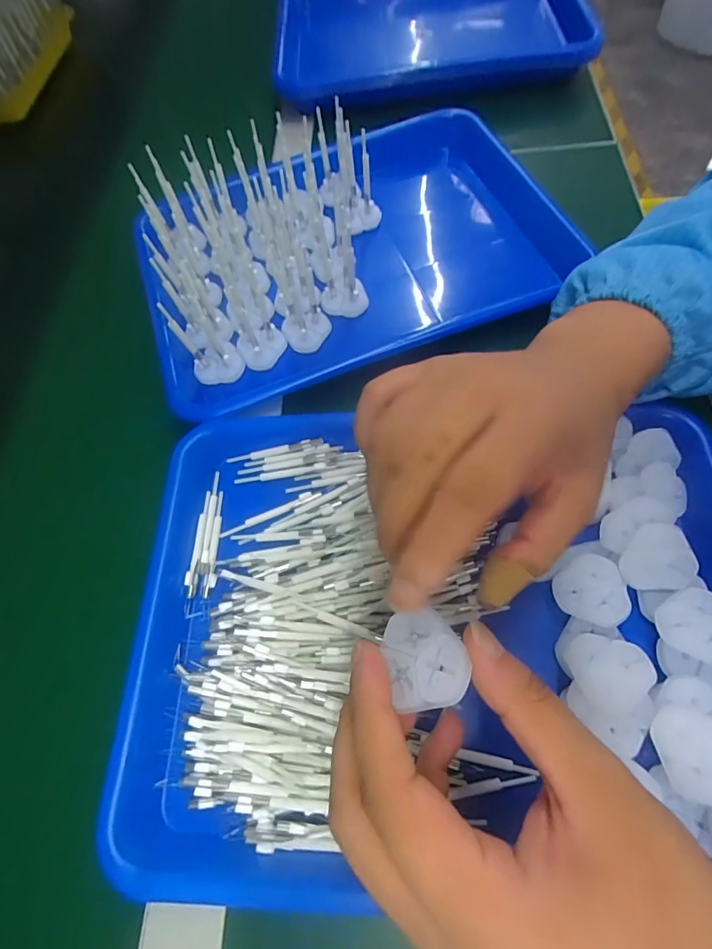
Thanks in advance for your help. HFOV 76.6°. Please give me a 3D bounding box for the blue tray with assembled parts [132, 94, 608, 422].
[{"bbox_3d":[-0.008,-0.204,0.374,0.343,0.081,0.255,-22,65,-4],"label":"blue tray with assembled parts"}]

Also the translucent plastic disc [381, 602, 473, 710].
[{"bbox_3d":[0.025,0.068,0.169,0.028,0.004,0.035,-30,50,11],"label":"translucent plastic disc"}]

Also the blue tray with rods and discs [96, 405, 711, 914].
[{"bbox_3d":[0.047,0.075,0.247,0.348,0.044,0.241,-1,65,6],"label":"blue tray with rods and discs"}]

